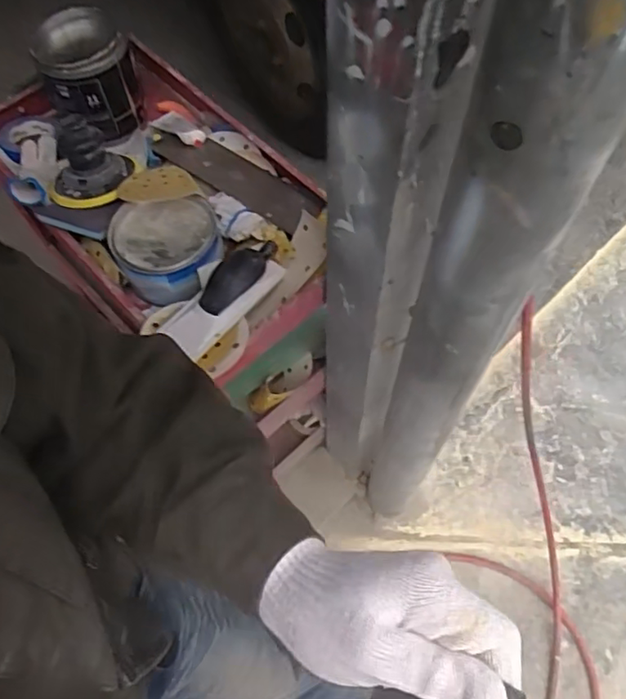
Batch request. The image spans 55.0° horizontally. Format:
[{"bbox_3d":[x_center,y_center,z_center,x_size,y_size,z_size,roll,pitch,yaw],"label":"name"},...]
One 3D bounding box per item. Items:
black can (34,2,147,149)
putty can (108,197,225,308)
[{"bbox_3d":[-0.383,-0.467,1.031,0.142,0.153,0.173,-23,65,-11],"label":"black can"},{"bbox_3d":[-0.210,-0.144,0.876,0.149,0.073,0.129,-11,63,-5],"label":"putty can"}]

